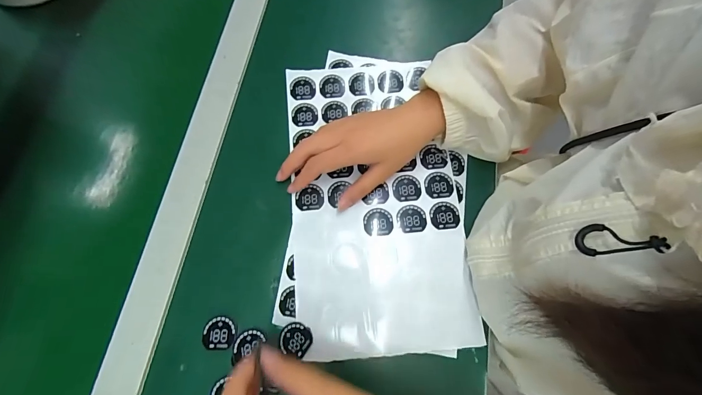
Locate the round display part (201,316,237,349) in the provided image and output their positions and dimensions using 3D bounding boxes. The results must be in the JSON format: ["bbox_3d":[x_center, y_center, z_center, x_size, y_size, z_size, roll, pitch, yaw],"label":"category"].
[{"bbox_3d":[-0.120,0.124,0.305,0.028,0.004,0.028,-1,65,1],"label":"round display part"}]

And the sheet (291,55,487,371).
[{"bbox_3d":[0.027,-0.006,0.345,0.174,0.008,0.306,-5,72,-2],"label":"sheet"}]

